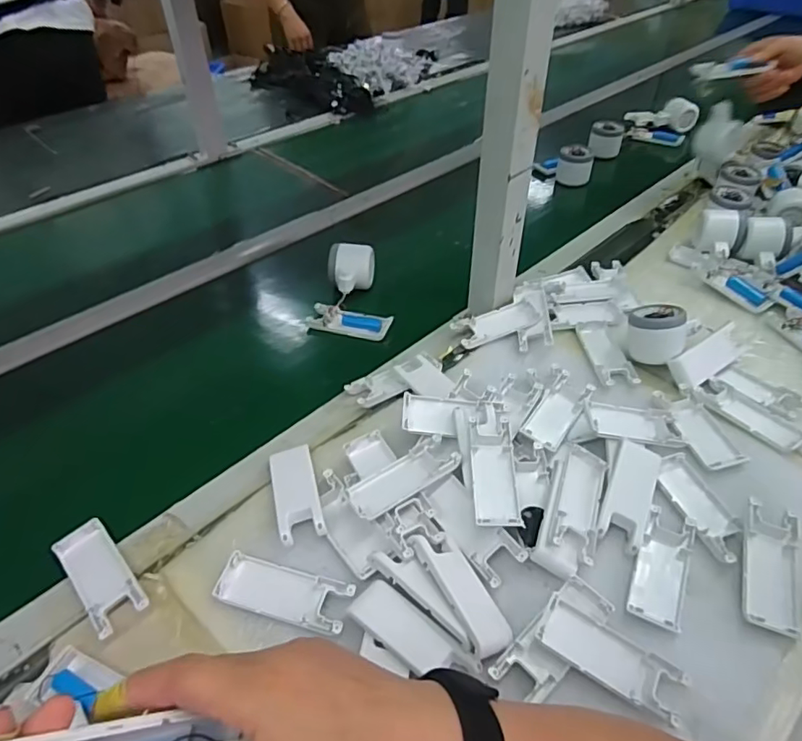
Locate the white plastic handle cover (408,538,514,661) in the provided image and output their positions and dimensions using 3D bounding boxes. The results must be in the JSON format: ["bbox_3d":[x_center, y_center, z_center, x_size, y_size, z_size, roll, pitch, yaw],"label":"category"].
[{"bbox_3d":[0.049,0.170,0.435,0.038,0.011,0.102,-21,47,-20],"label":"white plastic handle cover"}]

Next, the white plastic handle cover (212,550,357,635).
[{"bbox_3d":[-0.094,0.177,0.438,0.106,0.007,0.041,10,45,11],"label":"white plastic handle cover"}]

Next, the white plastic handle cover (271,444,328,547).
[{"bbox_3d":[-0.096,0.109,0.501,0.039,0.013,0.100,-12,45,-12],"label":"white plastic handle cover"}]

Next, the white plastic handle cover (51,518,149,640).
[{"bbox_3d":[-0.248,0.168,0.453,0.040,0.012,0.103,-34,53,-30],"label":"white plastic handle cover"}]

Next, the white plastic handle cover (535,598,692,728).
[{"bbox_3d":[0.153,0.208,0.401,0.101,0.014,0.040,24,49,23],"label":"white plastic handle cover"}]

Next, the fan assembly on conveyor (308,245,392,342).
[{"bbox_3d":[-0.059,-0.106,0.712,0.101,0.059,0.122,6,44,6],"label":"fan assembly on conveyor"}]

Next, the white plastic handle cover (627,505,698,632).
[{"bbox_3d":[0.218,0.162,0.456,0.040,0.012,0.106,20,47,20],"label":"white plastic handle cover"}]

